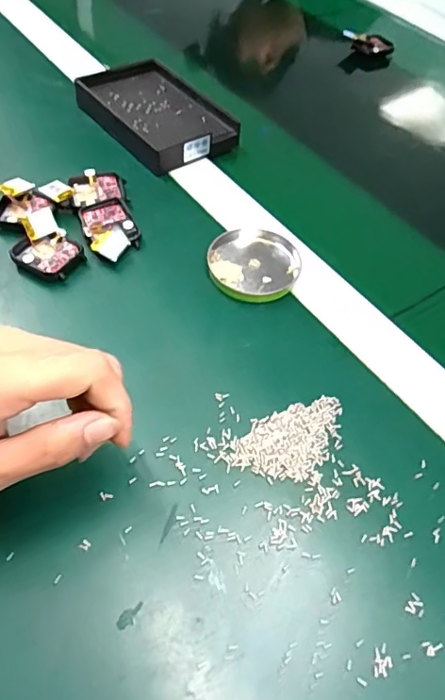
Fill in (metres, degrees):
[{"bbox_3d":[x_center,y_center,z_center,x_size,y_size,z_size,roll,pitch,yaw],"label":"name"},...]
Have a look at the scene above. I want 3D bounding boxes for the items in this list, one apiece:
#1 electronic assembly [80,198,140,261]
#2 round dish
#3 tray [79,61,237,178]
[{"bbox_3d":[-0.080,-0.086,0.382,0.037,0.014,0.052,-16,56,-16],"label":"electronic assembly"},{"bbox_3d":[0.023,-0.062,0.378,0.065,0.009,0.064,3,53,-2],"label":"round dish"},{"bbox_3d":[-0.059,-0.215,0.478,0.095,0.022,0.137,-30,61,-24],"label":"tray"}]

